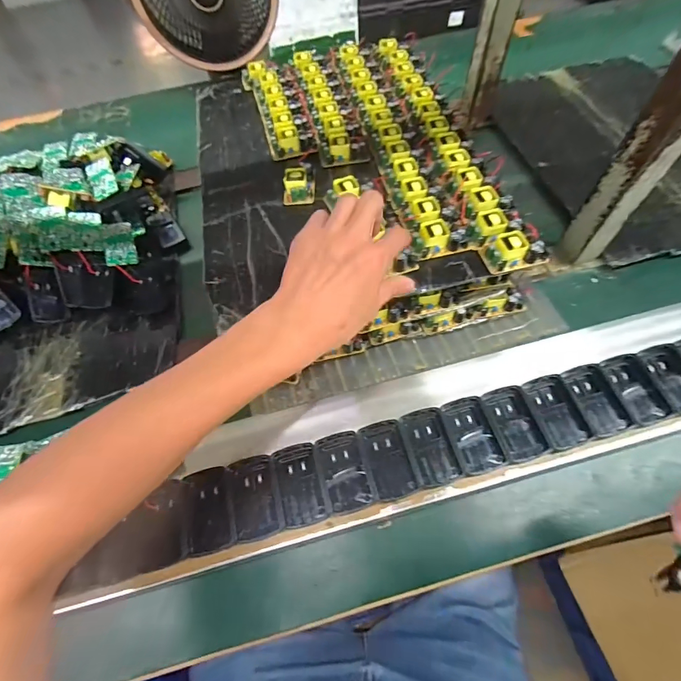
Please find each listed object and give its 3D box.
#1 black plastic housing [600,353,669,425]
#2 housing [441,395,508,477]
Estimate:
[{"bbox_3d":[0.298,0.049,0.385,0.044,0.017,0.070,-9,60,-1],"label":"black plastic housing"},{"bbox_3d":[0.126,0.089,0.364,0.042,0.011,0.071,-12,61,-3],"label":"housing"}]

